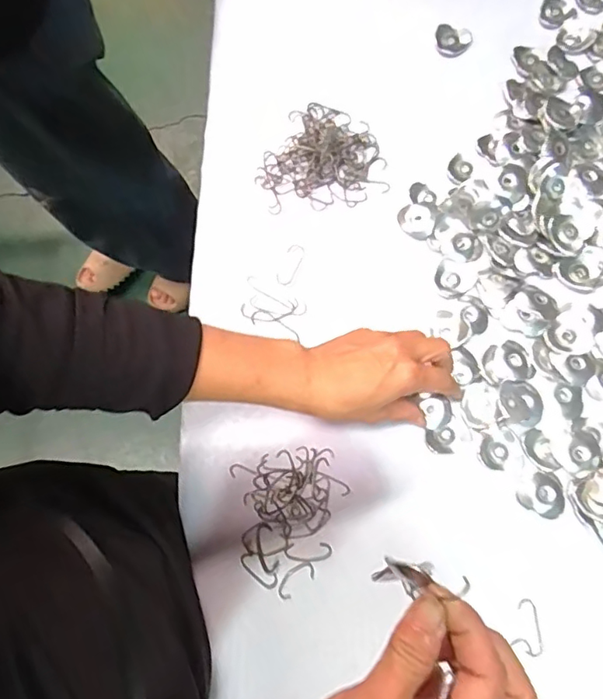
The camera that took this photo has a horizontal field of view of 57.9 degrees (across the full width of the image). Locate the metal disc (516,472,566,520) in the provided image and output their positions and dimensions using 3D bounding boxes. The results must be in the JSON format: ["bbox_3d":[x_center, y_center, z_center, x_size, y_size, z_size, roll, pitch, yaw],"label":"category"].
[{"bbox_3d":[0.190,0.114,0.422,0.033,0.006,0.033,-1,73,2],"label":"metal disc"}]

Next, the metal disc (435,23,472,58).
[{"bbox_3d":[0.152,-0.312,0.550,0.035,0.006,0.036,-1,73,2],"label":"metal disc"}]

